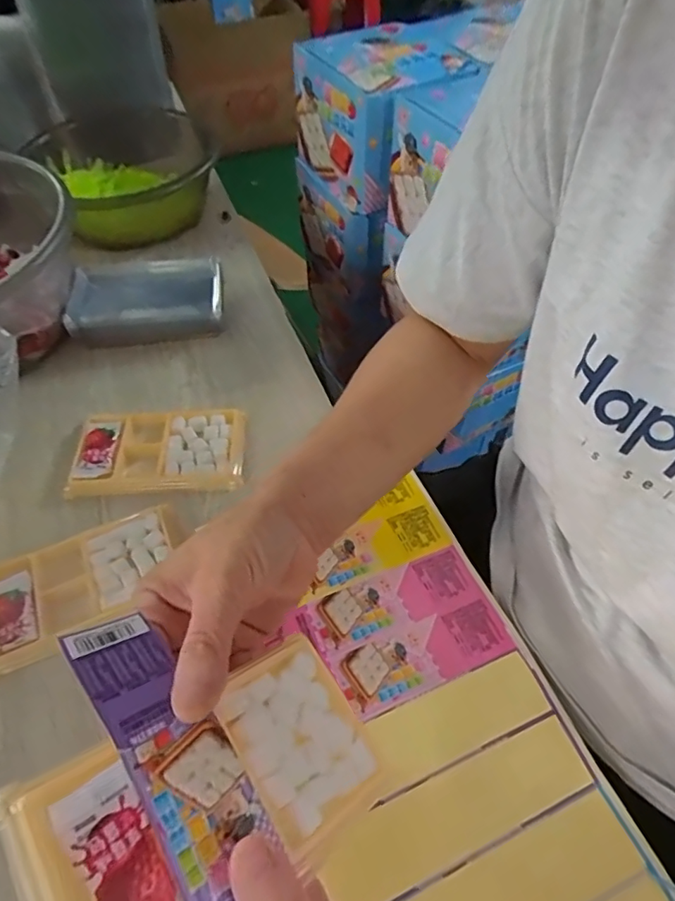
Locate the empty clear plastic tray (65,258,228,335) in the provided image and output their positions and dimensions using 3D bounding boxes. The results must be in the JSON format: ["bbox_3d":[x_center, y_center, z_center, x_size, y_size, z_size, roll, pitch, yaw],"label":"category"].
[{"bbox_3d":[-0.182,-0.145,0.514,0.142,0.032,0.086,-6,54,-3],"label":"empty clear plastic tray"}]

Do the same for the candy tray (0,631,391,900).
[{"bbox_3d":[-0.043,0.128,0.197,0.130,0.010,0.076,-12,57,-45],"label":"candy tray"}]

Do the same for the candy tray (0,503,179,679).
[{"bbox_3d":[-0.173,0.089,0.357,0.131,0.011,0.071,-24,57,-16],"label":"candy tray"}]

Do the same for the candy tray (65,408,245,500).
[{"bbox_3d":[-0.143,-0.001,0.423,0.133,0.015,0.076,-3,54,-1],"label":"candy tray"}]

